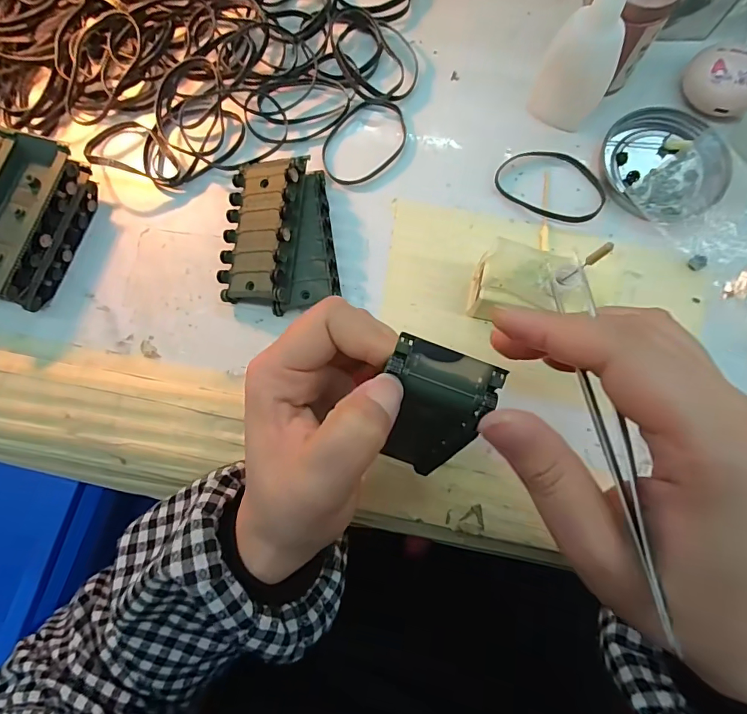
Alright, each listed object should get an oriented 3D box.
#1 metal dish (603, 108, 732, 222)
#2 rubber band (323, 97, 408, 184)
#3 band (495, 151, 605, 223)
[{"bbox_3d":[0.189,-0.124,0.290,0.074,0.014,0.080,0,76,1],"label":"metal dish"},{"bbox_3d":[-0.006,-0.146,0.304,0.047,0.008,0.070,35,81,2],"label":"rubber band"},{"bbox_3d":[0.117,-0.114,0.292,0.069,0.005,0.048,28,78,8],"label":"band"}]

